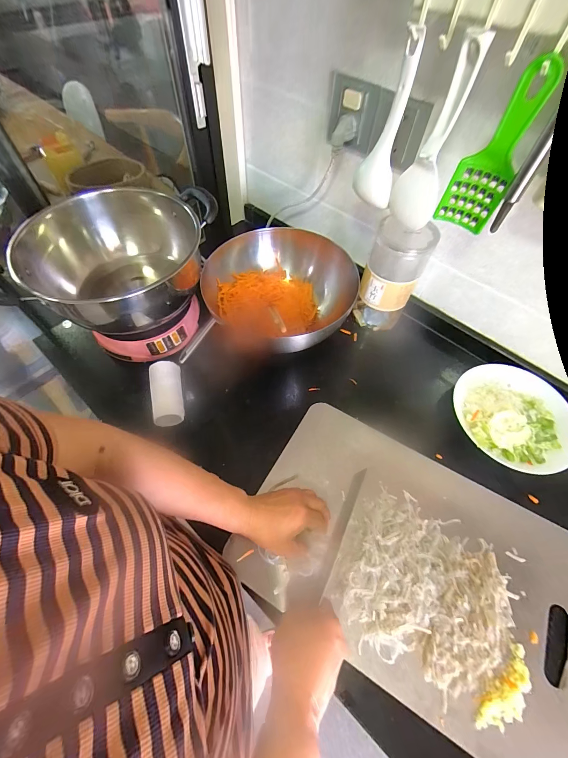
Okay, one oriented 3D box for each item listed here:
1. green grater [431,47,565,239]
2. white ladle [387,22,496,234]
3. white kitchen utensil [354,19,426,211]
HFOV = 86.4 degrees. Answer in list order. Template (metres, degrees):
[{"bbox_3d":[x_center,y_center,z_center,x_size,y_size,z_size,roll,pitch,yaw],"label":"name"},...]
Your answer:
[{"bbox_3d":[0.241,-0.254,0.349,0.064,0.161,0.014,33,63,16],"label":"green grater"},{"bbox_3d":[0.182,-0.281,0.375,0.049,0.195,0.044,5,59,0],"label":"white ladle"},{"bbox_3d":[0.136,-0.324,0.398,0.049,0.181,0.029,1,59,-2],"label":"white kitchen utensil"}]

